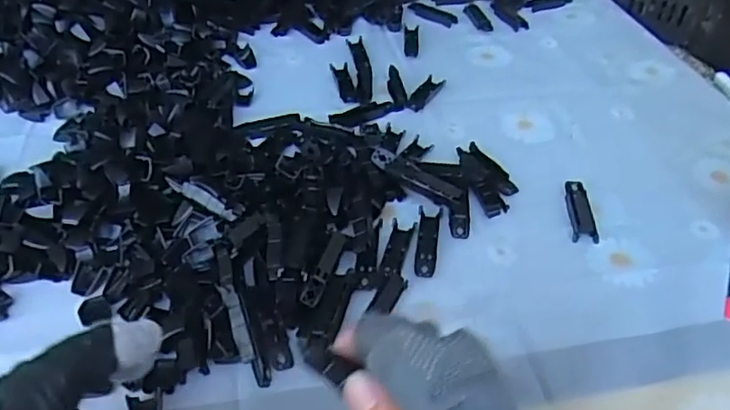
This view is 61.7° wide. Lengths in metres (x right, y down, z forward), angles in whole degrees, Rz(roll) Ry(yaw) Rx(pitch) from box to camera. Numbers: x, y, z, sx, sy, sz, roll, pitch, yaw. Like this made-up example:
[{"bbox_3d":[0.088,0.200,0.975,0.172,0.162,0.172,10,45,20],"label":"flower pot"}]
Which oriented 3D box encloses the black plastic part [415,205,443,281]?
[{"bbox_3d":[0.046,0.026,0.451,0.016,0.005,0.064,8,44,7],"label":"black plastic part"}]

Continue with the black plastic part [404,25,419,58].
[{"bbox_3d":[0.051,-0.182,0.673,0.017,0.008,0.059,3,43,2],"label":"black plastic part"}]

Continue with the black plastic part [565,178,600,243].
[{"bbox_3d":[0.170,0.002,0.482,0.019,0.008,0.064,4,43,3],"label":"black plastic part"}]

